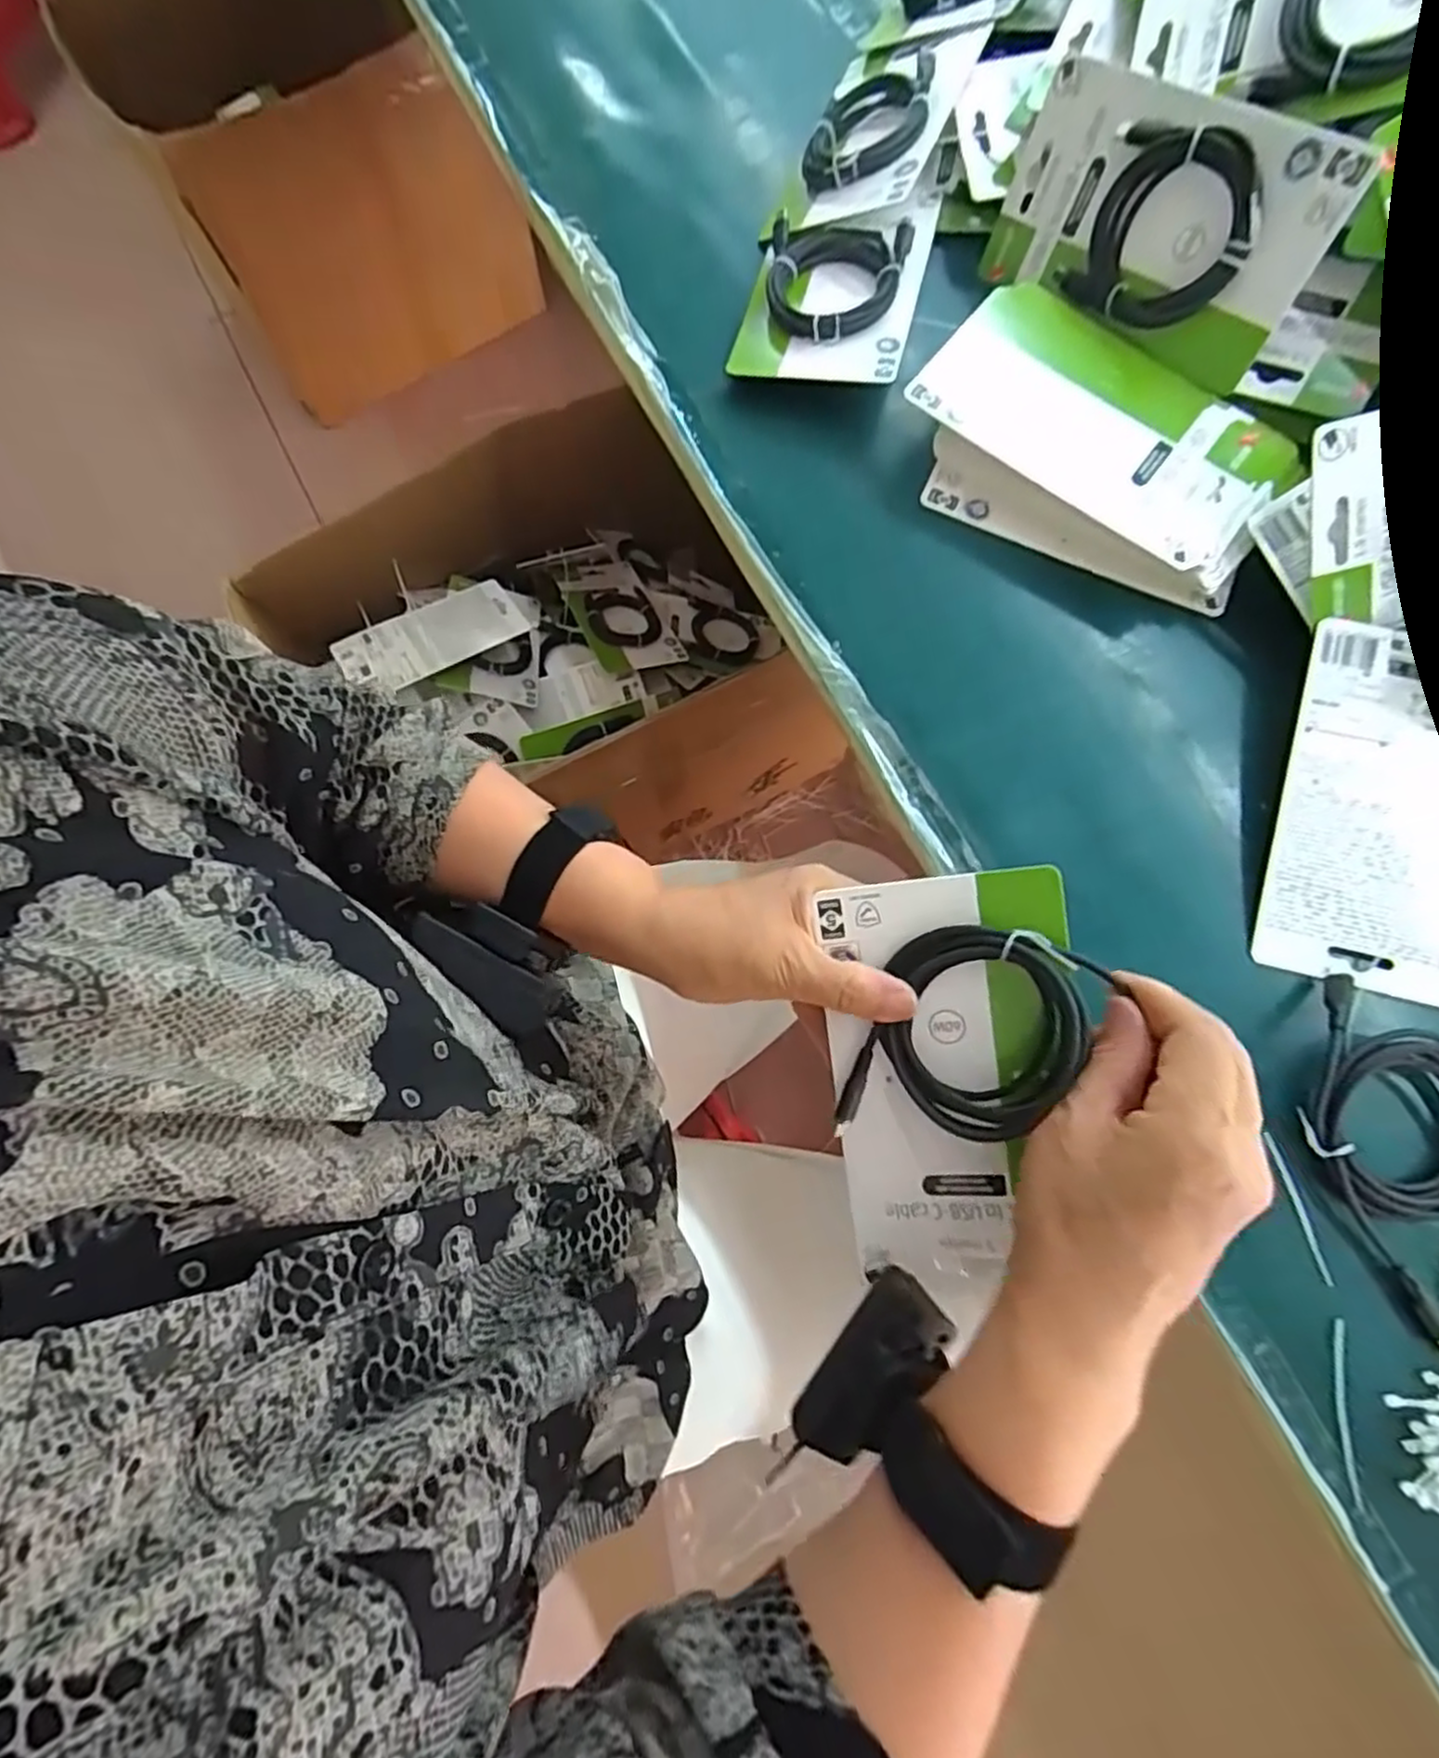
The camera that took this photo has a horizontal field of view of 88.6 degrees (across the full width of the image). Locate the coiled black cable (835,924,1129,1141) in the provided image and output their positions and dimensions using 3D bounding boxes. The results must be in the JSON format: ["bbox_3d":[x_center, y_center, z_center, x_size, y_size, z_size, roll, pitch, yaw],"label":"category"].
[{"bbox_3d":[0.100,0.067,0.297,0.079,0.017,0.099,20,97,31],"label":"coiled black cable"}]

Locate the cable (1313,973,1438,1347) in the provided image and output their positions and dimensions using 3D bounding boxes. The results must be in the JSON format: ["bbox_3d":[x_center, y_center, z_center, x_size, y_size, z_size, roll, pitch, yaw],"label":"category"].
[{"bbox_3d":[0.304,0.124,0.330,0.090,0.023,0.129,25,77,5],"label":"cable"}]

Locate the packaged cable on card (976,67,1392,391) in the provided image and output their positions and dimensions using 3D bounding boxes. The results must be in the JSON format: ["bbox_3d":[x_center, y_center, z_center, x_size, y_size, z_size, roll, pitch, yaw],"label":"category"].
[{"bbox_3d":[0.232,-0.360,0.403,0.018,0.099,0.180,-30,65,-33],"label":"packaged cable on card"}]

